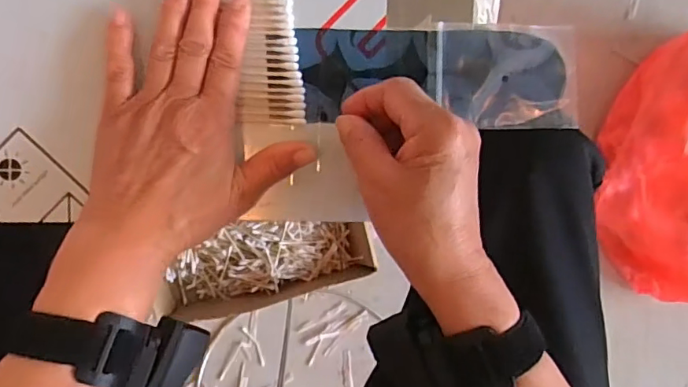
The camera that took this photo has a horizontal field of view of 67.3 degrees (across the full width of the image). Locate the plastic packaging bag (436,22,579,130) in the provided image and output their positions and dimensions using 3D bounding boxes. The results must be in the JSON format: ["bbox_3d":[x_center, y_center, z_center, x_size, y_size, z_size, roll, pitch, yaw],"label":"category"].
[{"bbox_3d":[0.108,-0.077,0.338,0.094,0.013,0.067,0,95,-3],"label":"plastic packaging bag"}]

